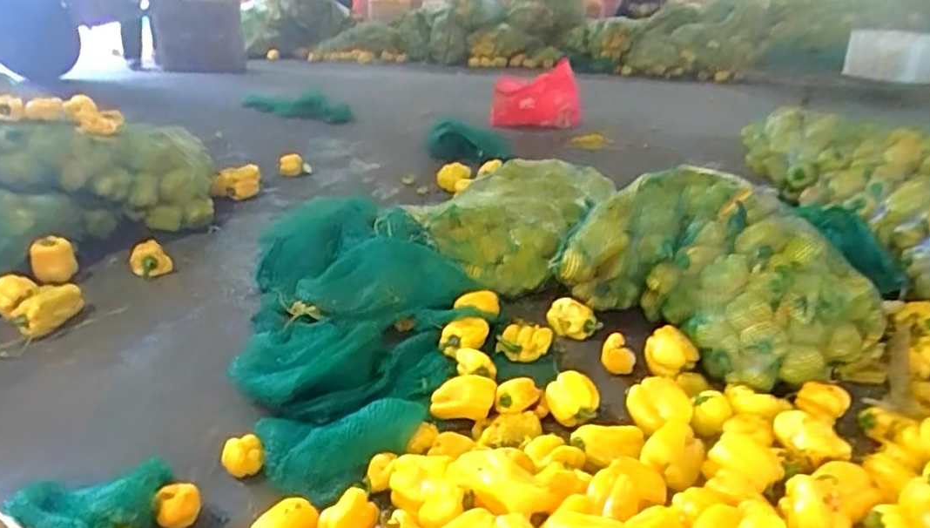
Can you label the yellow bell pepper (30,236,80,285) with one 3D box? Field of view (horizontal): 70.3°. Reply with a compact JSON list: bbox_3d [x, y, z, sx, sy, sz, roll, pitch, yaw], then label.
[{"bbox_3d":[-0.987,-0.003,1.591,0.094,0.095,0.083,-13,28,-30],"label":"yellow bell pepper"}]

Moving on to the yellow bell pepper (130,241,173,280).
[{"bbox_3d":[-0.788,-0.015,1.654,0.096,0.073,0.115,-11,27,-26],"label":"yellow bell pepper"}]

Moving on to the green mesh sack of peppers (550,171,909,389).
[{"bbox_3d":[0.532,0.010,1.370,0.594,0.274,0.371,17,29,31],"label":"green mesh sack of peppers"}]

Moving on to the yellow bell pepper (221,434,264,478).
[{"bbox_3d":[-0.356,0.314,1.058,0.064,0.057,0.054,-8,26,-21],"label":"yellow bell pepper"}]

